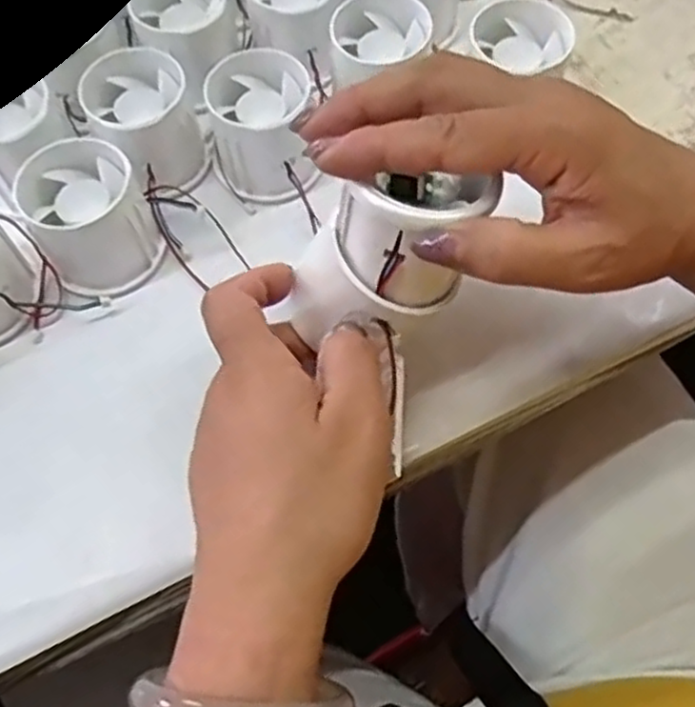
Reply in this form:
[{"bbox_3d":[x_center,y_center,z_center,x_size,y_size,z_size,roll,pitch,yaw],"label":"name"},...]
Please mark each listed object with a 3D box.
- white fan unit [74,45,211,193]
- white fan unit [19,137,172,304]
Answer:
[{"bbox_3d":[-0.100,-0.115,0.362,0.049,0.046,0.056,-26,66,-11],"label":"white fan unit"},{"bbox_3d":[-0.119,-0.064,0.341,0.051,0.043,0.057,-25,66,-11],"label":"white fan unit"}]

